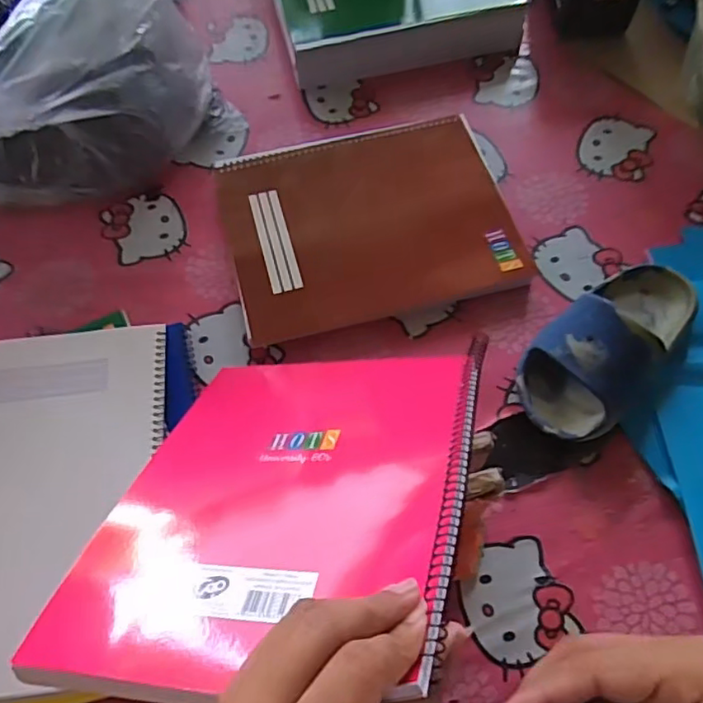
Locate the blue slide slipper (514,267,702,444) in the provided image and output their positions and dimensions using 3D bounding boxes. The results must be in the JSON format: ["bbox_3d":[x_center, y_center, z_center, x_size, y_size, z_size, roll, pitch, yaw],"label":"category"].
[{"bbox_3d":[0.205,-0.006,0.460,0.169,0.062,0.091,-40,68,-16],"label":"blue slide slipper"}]

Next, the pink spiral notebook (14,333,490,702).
[{"bbox_3d":[-0.029,0.069,0.344,0.197,0.011,0.260,-6,29,14],"label":"pink spiral notebook"}]

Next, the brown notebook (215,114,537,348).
[{"bbox_3d":[0.014,-0.125,0.551,0.252,0.021,0.207,-13,63,-4],"label":"brown notebook"}]

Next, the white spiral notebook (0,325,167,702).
[{"bbox_3d":[-0.235,0.100,0.414,0.199,0.014,0.248,-7,64,-2],"label":"white spiral notebook"}]

